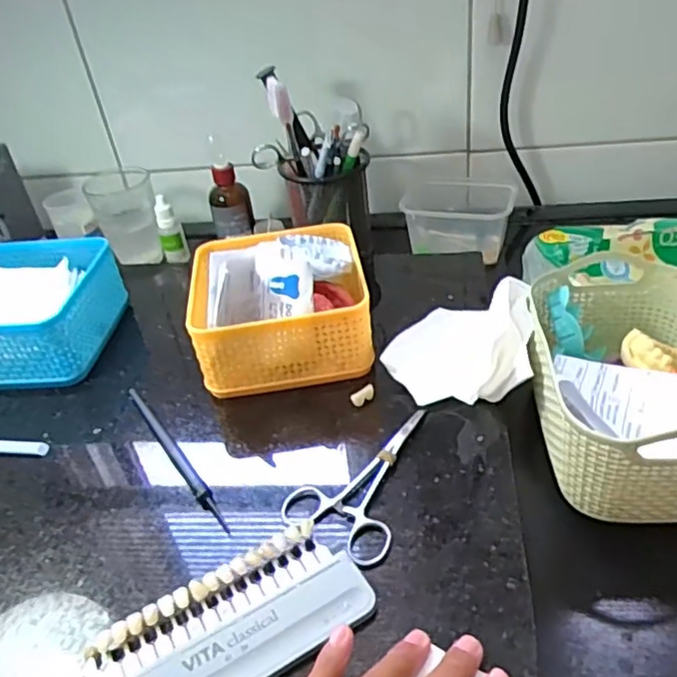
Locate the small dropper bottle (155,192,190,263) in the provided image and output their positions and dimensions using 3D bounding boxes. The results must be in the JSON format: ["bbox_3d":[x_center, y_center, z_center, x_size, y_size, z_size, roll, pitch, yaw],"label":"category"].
[{"bbox_3d":[-0.176,-0.113,0.667,0.024,0.075,0.021,-17,39,-11],"label":"small dropper bottle"}]

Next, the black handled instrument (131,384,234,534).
[{"bbox_3d":[-0.114,0.074,0.432,0.010,0.013,0.150,-27,42,-23],"label":"black handled instrument"}]

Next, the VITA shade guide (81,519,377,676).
[{"bbox_3d":[-0.058,0.148,0.324,0.145,0.009,0.068,-24,40,-19],"label":"VITA shade guide"}]

